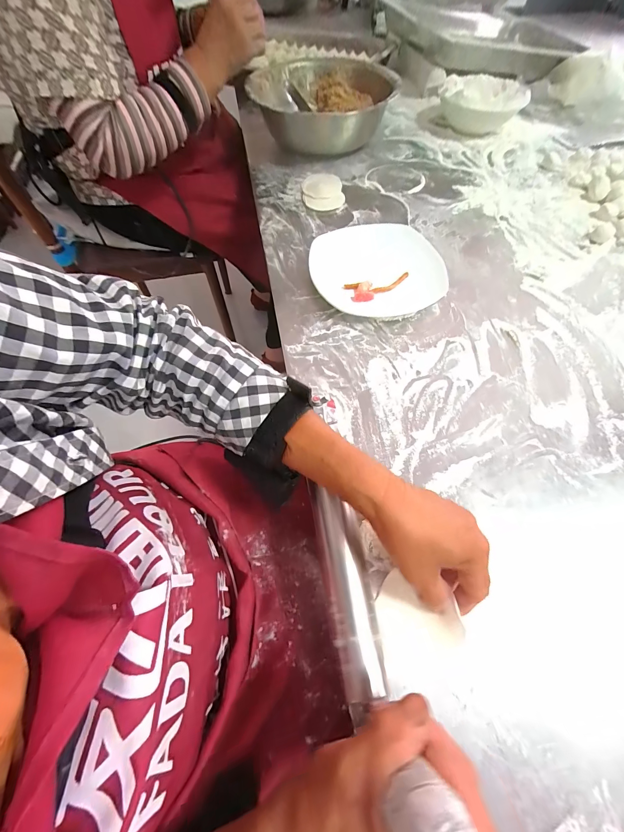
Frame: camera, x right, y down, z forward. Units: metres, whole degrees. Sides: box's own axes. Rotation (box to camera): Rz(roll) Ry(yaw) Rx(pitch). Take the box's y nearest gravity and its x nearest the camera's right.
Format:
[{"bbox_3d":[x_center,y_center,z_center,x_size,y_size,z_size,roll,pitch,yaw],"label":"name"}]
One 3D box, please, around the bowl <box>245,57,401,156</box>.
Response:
[{"bbox_3d":[0.018,-0.658,0.648,0.277,0.080,0.301,0,62,1],"label":"bowl"}]

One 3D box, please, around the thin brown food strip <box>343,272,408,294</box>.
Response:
[{"bbox_3d":[0.089,-0.176,0.424,0.091,0.006,0.023,-12,62,-6],"label":"thin brown food strip"}]

